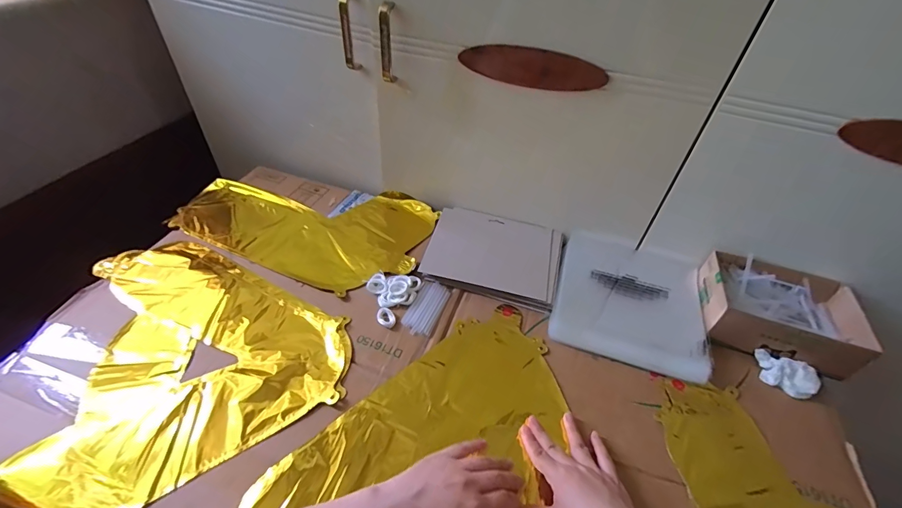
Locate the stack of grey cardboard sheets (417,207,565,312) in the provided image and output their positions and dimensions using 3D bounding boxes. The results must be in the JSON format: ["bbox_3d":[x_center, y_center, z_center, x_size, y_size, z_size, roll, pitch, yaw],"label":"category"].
[{"bbox_3d":[0.072,-0.004,0.639,0.202,0.018,0.167,16,45,10],"label":"stack of grey cardboard sheets"}]

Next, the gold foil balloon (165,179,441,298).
[{"bbox_3d":[-0.239,-0.061,0.690,0.395,0.025,0.244,19,46,13],"label":"gold foil balloon"}]

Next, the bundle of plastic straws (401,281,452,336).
[{"bbox_3d":[-0.034,0.075,0.569,0.044,0.004,0.091,19,46,12],"label":"bundle of plastic straws"}]

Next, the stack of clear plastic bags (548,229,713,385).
[{"bbox_3d":[0.267,0.060,0.608,0.203,0.018,0.235,16,45,10],"label":"stack of clear plastic bags"}]

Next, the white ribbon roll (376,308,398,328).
[{"bbox_3d":[-0.088,0.087,0.550,0.025,0.004,0.031,-30,55,-31],"label":"white ribbon roll"}]

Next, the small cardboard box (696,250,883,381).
[{"bbox_3d":[0.455,0.078,0.561,0.189,0.054,0.142,14,45,8],"label":"small cardboard box"}]

